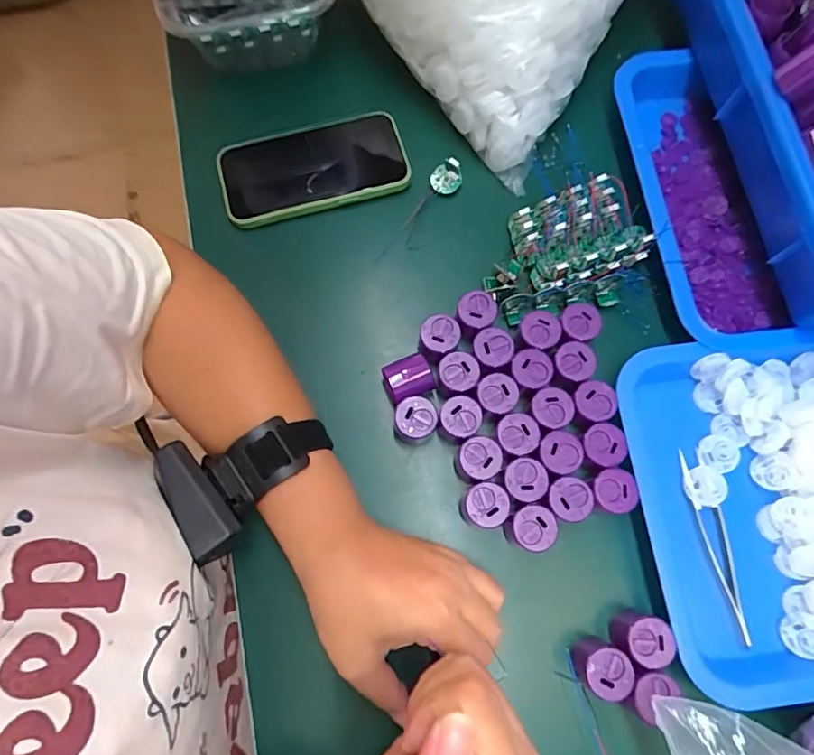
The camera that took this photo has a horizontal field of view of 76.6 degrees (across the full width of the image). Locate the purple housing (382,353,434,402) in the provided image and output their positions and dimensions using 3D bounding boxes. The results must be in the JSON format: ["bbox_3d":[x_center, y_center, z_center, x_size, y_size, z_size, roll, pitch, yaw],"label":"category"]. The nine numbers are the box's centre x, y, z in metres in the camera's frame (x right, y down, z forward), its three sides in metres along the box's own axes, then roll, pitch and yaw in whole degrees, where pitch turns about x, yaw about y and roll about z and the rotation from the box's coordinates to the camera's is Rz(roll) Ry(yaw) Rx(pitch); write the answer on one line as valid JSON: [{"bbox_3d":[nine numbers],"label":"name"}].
[{"bbox_3d":[0.001,0.003,0.368,0.033,0.027,0.026,-22,75,-6],"label":"purple housing"}]

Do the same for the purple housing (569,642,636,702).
[{"bbox_3d":[0.119,0.178,0.317,0.029,0.032,0.026,24,75,7],"label":"purple housing"}]

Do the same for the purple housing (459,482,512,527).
[{"bbox_3d":[0.051,0.086,0.344,0.028,0.034,0.027,0,74,0],"label":"purple housing"}]

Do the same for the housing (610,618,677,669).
[{"bbox_3d":[0.144,0.163,0.322,0.031,0.032,0.028,32,76,9],"label":"housing"}]

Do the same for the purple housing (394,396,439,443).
[{"bbox_3d":[0.005,0.030,0.357,0.029,0.032,0.025,-19,75,-5],"label":"purple housing"}]

